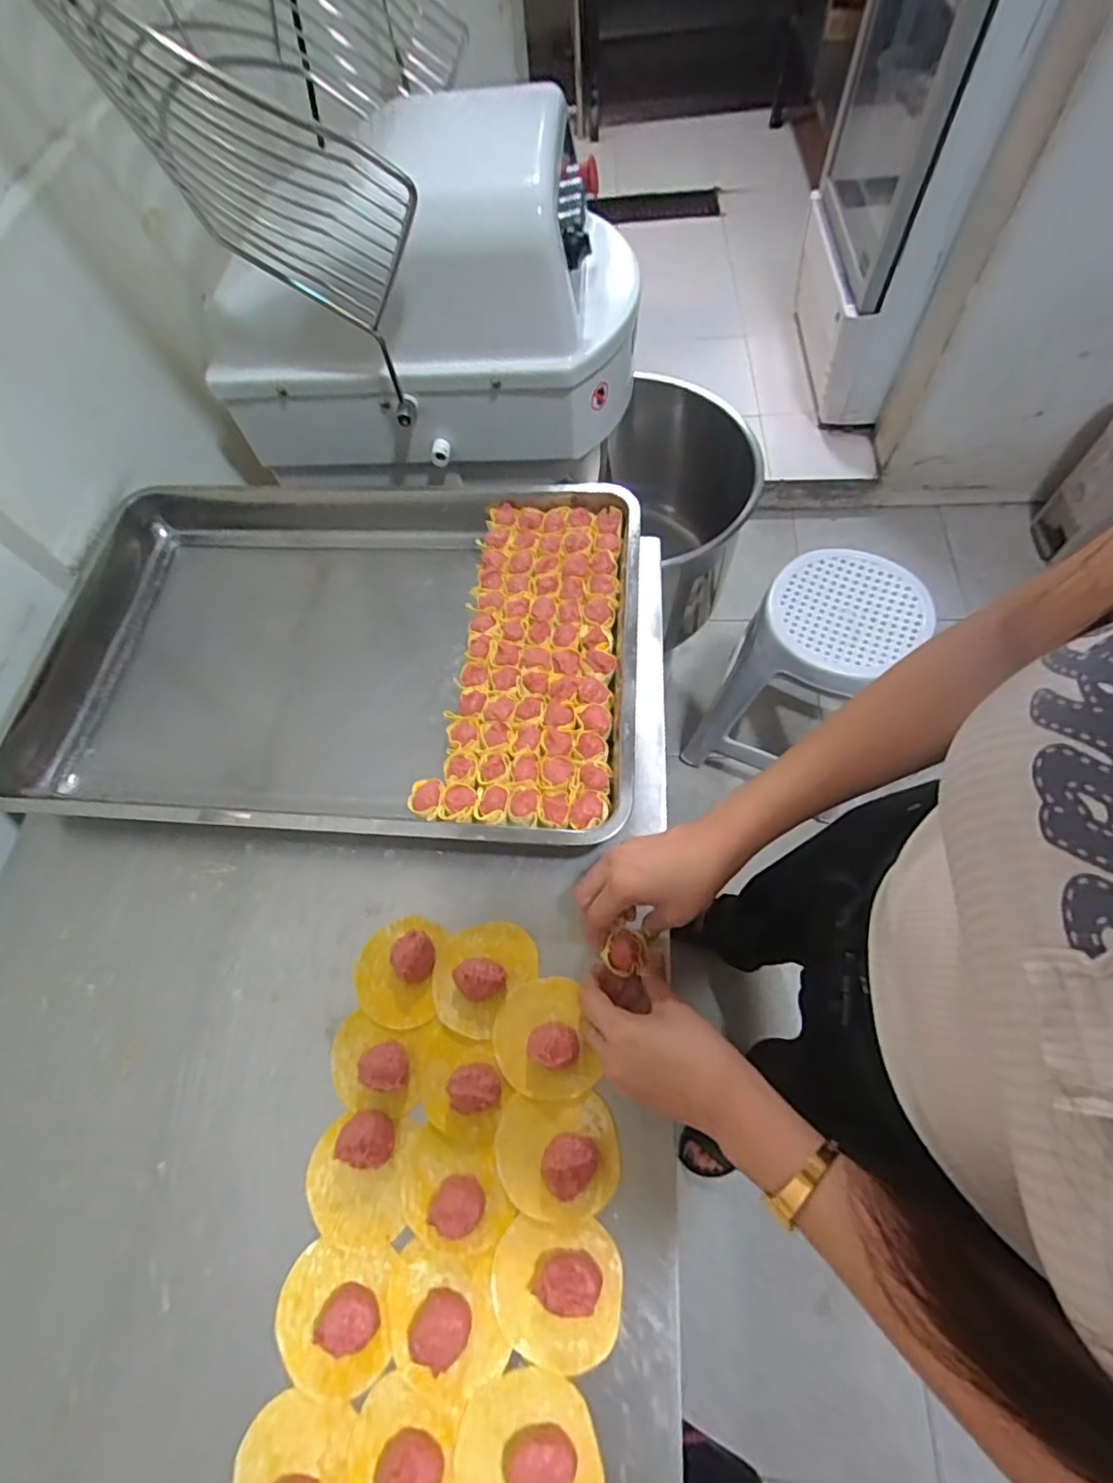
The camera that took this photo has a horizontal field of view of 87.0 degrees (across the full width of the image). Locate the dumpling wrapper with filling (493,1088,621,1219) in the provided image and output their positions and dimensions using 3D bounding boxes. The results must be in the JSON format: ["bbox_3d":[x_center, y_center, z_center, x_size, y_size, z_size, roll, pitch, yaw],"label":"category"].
[{"bbox_3d":[0.000,0.283,0.401,0.085,0.024,0.070,-6,64,3],"label":"dumpling wrapper with filling"}]

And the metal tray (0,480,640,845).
[{"bbox_3d":[-0.225,-0.102,0.593,0.609,0.071,0.403,2,65,7],"label":"metal tray"}]

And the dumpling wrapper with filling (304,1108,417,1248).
[{"bbox_3d":[-0.141,0.302,0.405,0.070,0.022,0.076,-2,65,5],"label":"dumpling wrapper with filling"}]

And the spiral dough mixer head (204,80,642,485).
[{"bbox_3d":[-0.149,-0.598,0.767,0.495,0.345,0.406,5,65,9],"label":"spiral dough mixer head"}]

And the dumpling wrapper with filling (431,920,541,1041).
[{"bbox_3d":[-0.061,0.179,0.459,0.070,0.024,0.088,37,73,20],"label":"dumpling wrapper with filling"}]

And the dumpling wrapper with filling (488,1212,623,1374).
[{"bbox_3d":[-0.001,0.350,0.371,0.082,0.021,0.073,0,65,6],"label":"dumpling wrapper with filling"}]

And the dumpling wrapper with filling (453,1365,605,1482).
[{"bbox_3d":[-0.017,0.423,0.338,0.084,0.022,0.080,-2,64,5],"label":"dumpling wrapper with filling"}]

